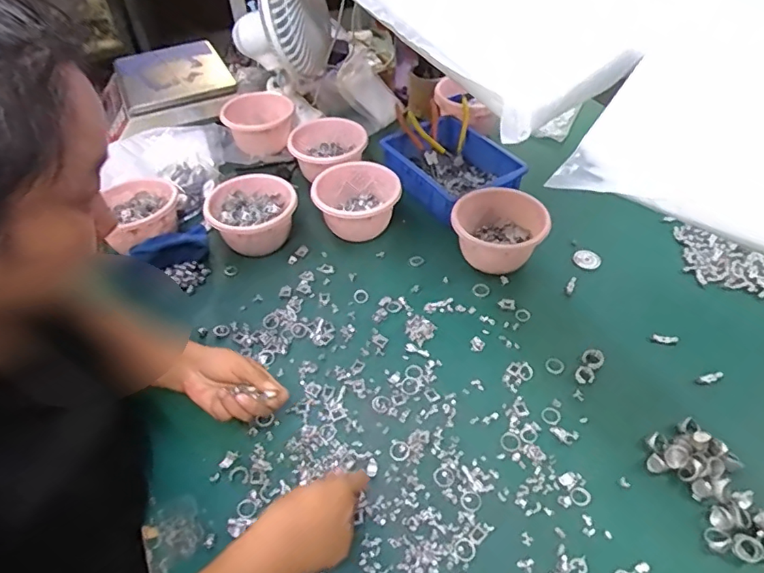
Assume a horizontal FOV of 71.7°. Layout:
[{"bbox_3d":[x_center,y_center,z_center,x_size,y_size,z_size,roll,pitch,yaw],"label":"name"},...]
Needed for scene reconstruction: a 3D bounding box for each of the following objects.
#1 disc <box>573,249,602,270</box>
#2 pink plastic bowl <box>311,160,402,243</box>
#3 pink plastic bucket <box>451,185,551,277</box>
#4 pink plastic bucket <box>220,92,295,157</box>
[{"bbox_3d":[0.341,-0.046,0.877,0.042,0.006,0.039,-2,46,2],"label":"disc"},{"bbox_3d":[-0.043,-0.143,0.923,0.141,0.082,0.147,-2,46,2],"label":"pink plastic bowl"},{"bbox_3d":[0.191,-0.087,0.858,0.138,0.091,0.128,-2,46,2],"label":"pink plastic bucket"},{"bbox_3d":[-0.254,-0.337,1.104,0.146,0.091,0.123,-10,47,-6],"label":"pink plastic bucket"}]

